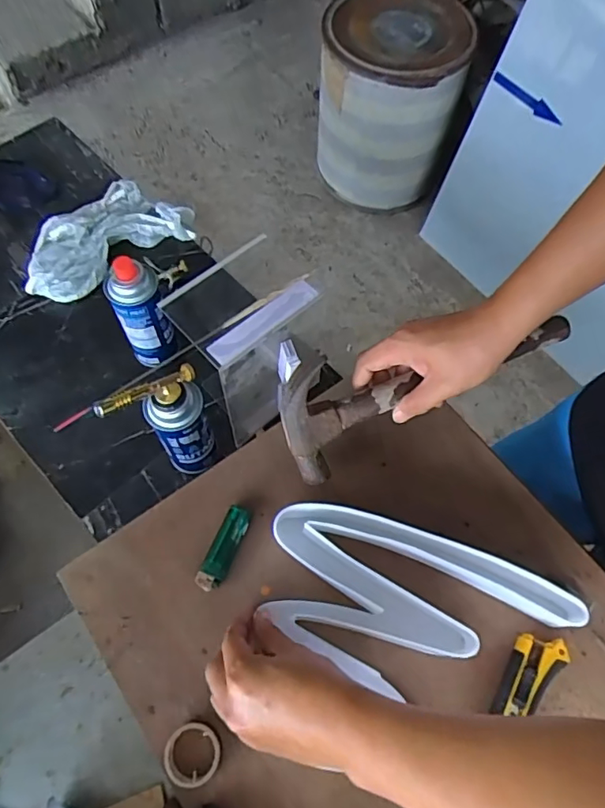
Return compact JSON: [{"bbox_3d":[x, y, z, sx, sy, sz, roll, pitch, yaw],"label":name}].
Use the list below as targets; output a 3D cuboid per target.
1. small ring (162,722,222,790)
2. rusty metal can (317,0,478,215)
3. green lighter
[{"bbox_3d":[-0.090,0.286,0.438,0.046,0.015,0.045,1,64,-3],"label":"small ring"},{"bbox_3d":[0.240,-0.874,1.568,0.375,0.428,0.397,1,64,-3],"label":"rusty metal can"},{"bbox_3d":[-0.074,0.135,0.511,0.024,0.010,0.082,23,65,8],"label":"green lighter"}]

